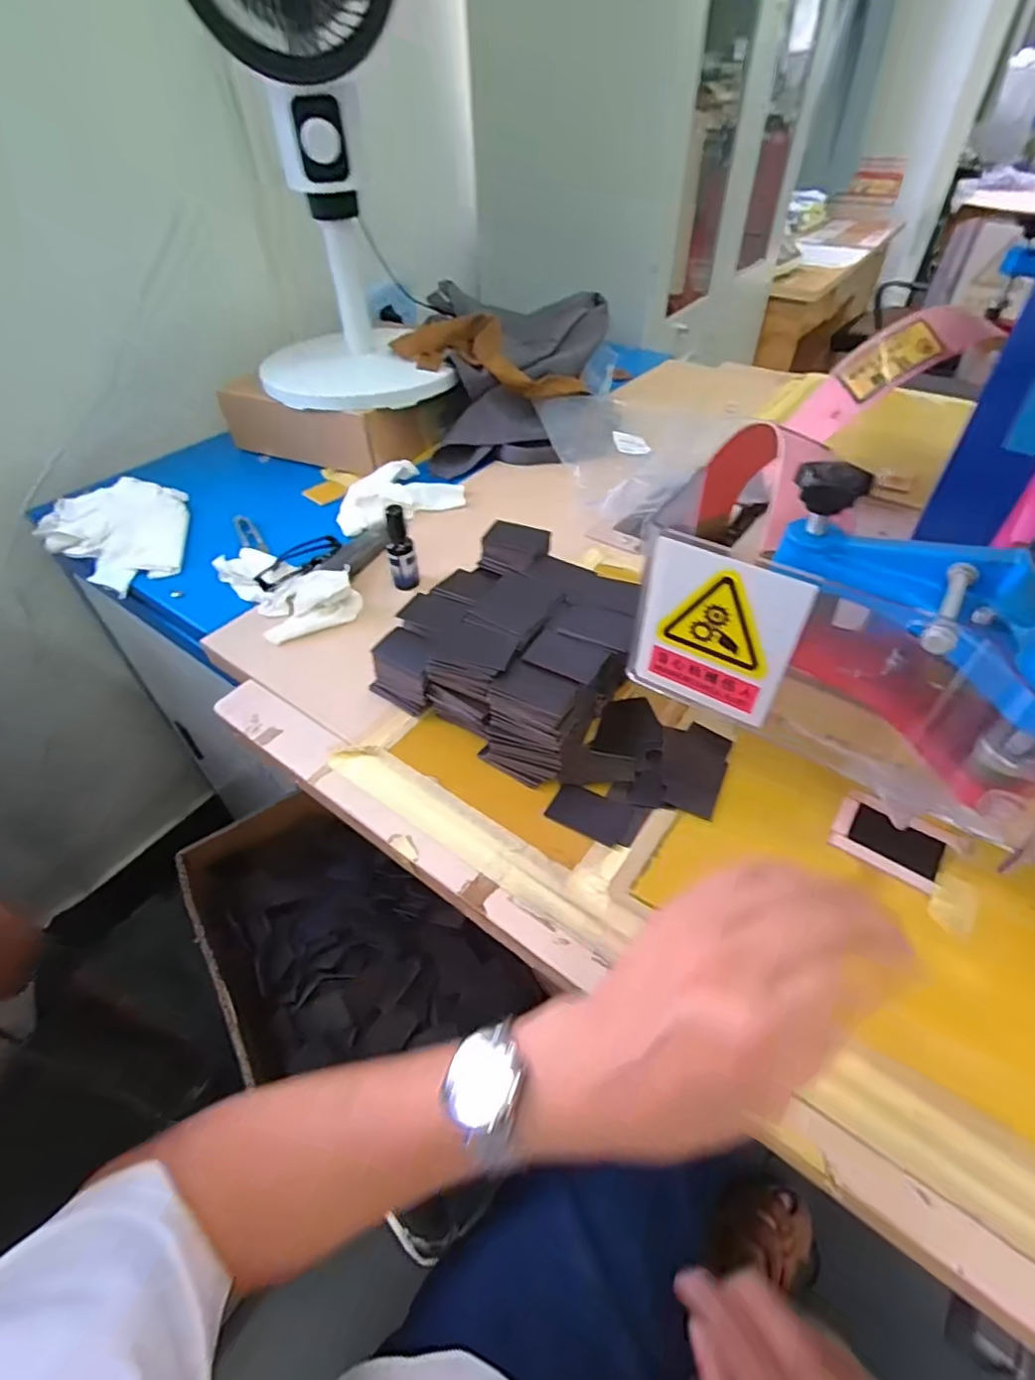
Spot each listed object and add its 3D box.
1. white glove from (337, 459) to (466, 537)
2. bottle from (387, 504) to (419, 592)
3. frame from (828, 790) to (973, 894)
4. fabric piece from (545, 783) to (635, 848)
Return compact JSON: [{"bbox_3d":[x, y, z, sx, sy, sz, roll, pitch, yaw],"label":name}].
[{"bbox_3d":[-0.155,-0.247,0.751,0.154,0.031,0.102,-26,50,-22],"label":"white glove"},{"bbox_3d":[-0.118,-0.144,0.609,0.026,0.082,0.020,-7,46,-5],"label":"bottle"},{"bbox_3d":[0.250,0.101,0.404,0.068,0.006,0.052,27,52,25],"label":"frame"},{"bbox_3d":[0.052,0.088,0.433,0.055,0.005,0.035,23,50,22],"label":"fabric piece"}]

